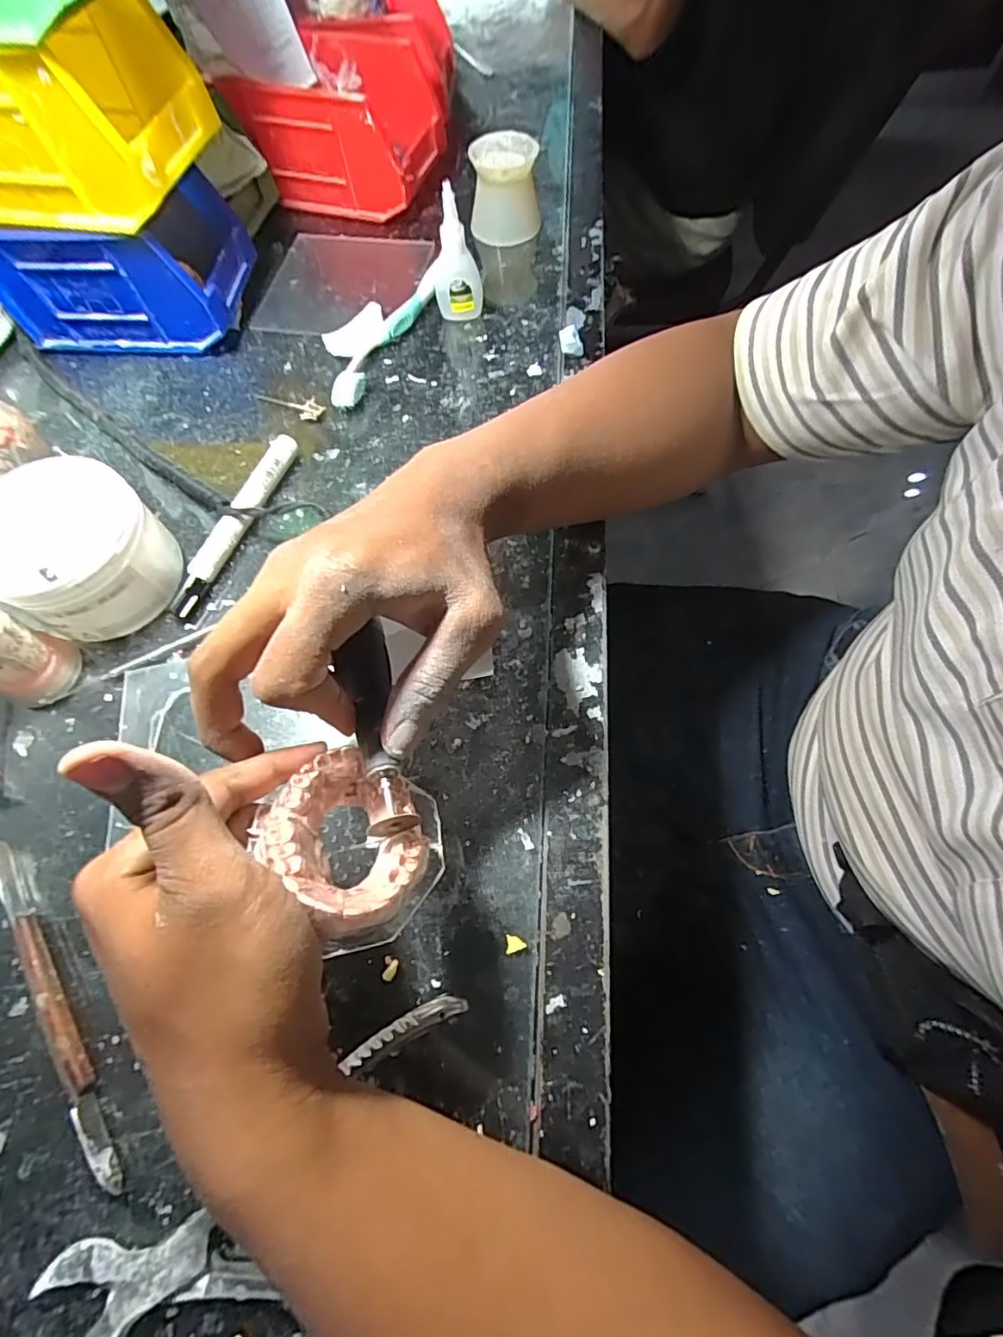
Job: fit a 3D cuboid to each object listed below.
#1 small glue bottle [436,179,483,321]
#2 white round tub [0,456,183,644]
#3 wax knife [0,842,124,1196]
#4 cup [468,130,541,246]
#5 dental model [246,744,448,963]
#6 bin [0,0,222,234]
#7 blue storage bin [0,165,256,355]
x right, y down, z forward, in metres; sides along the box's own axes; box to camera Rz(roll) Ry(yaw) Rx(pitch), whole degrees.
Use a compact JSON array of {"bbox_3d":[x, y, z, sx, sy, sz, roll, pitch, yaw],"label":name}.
[{"bbox_3d":[-0.033,-0.304,0.414,0.034,0.090,0.017,-15,67,-5],"label":"small glue bottle"},{"bbox_3d":[-0.256,-0.070,0.333,0.099,0.065,0.094,-1,67,2],"label":"white round tub"},{"bbox_3d":[-0.213,0.155,0.263,0.012,0.012,0.170,-37,70,-13],"label":"wax knife"},{"bbox_3d":[0.003,-0.407,0.474,0.058,0.061,0.054,-1,67,2],"label":"cup"},{"bbox_3d":[-0.064,0.073,0.230,0.074,0.028,0.084,22,27,5],"label":"dental model"},{"bbox_3d":[-0.287,-0.351,0.351,0.174,0.080,0.099,7,67,5],"label":"bin"},{"bbox_3d":[-0.295,-0.313,0.430,0.175,0.087,0.095,2,67,3],"label":"blue storage bin"}]

